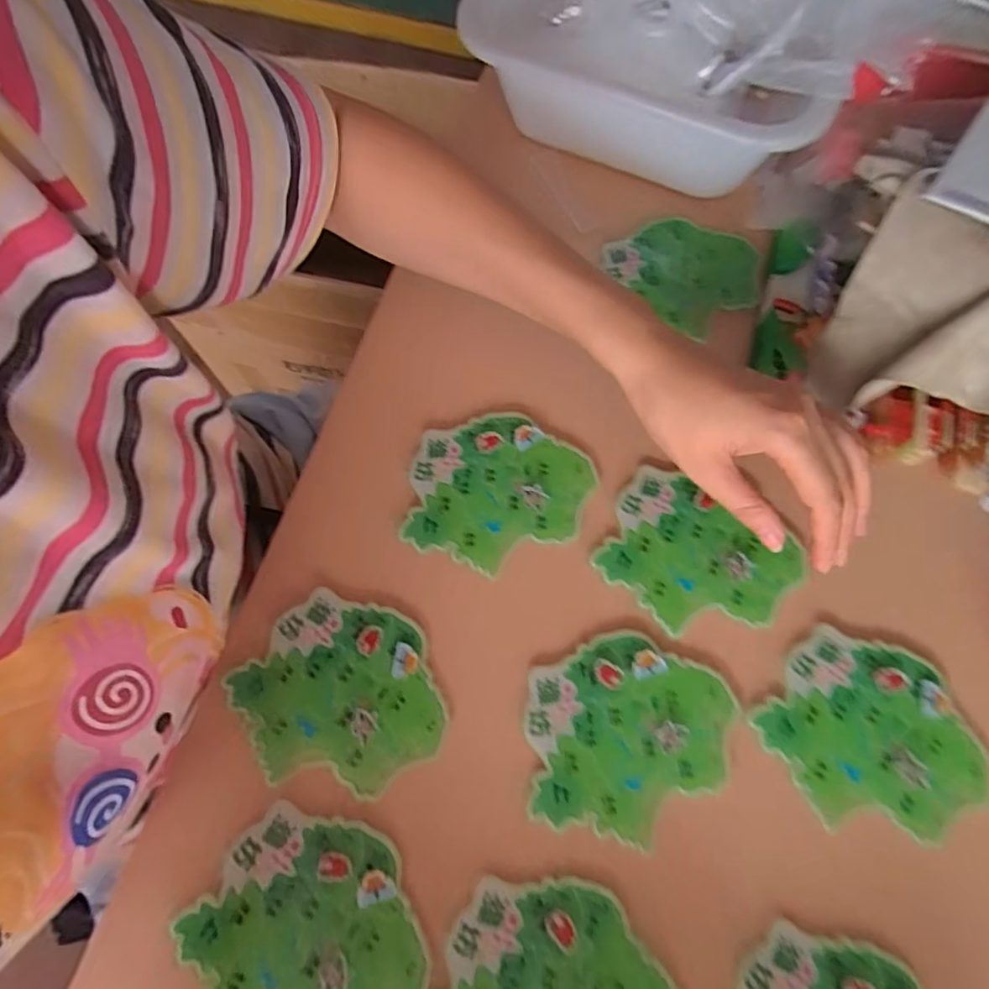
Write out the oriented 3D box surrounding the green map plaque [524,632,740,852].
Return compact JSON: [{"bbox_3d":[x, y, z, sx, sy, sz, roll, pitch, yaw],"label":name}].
[{"bbox_3d":[0.068,0.125,0.301,0.103,0.004,0.096,12,70,5],"label":"green map plaque"}]

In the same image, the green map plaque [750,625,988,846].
[{"bbox_3d":[0.195,0.125,0.301,0.094,0.004,0.102,-38,74,-12],"label":"green map plaque"}]

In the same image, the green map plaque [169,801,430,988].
[{"bbox_3d":[-0.089,0.205,0.272,0.096,0.005,0.102,0,70,1],"label":"green map plaque"}]

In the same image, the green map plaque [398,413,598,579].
[{"bbox_3d":[0.001,-0.002,0.347,0.103,0.005,0.094,16,71,7],"label":"green map plaque"}]

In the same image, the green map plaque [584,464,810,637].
[{"bbox_3d":[0.113,0.037,0.332,0.104,0.004,0.079,34,74,12],"label":"green map plaque"}]

